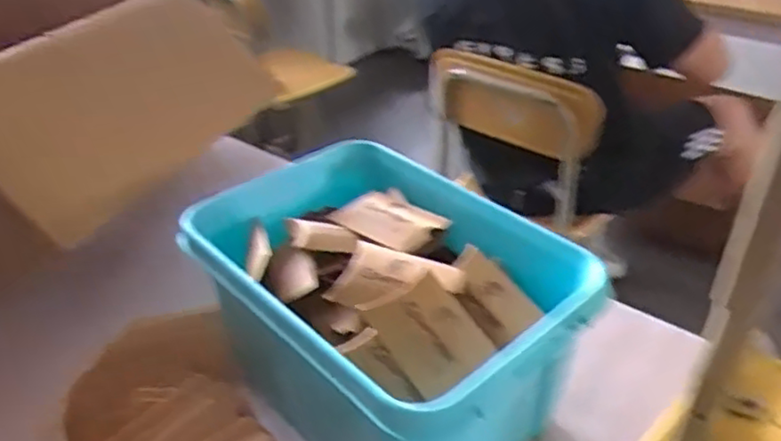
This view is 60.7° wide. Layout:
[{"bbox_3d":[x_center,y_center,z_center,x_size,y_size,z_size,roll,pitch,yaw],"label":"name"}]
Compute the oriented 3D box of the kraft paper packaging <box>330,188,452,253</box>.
[{"bbox_3d":[0.003,-0.002,0.534,0.062,0.012,0.083,-29,43,-34],"label":"kraft paper packaging"}]

